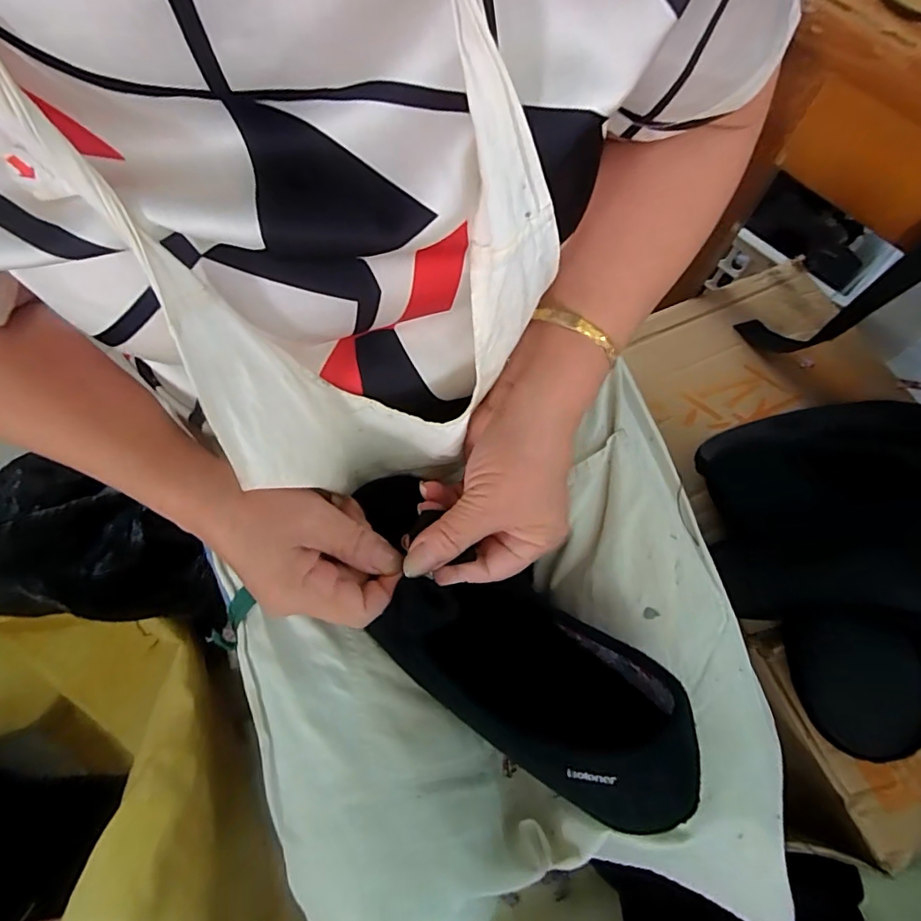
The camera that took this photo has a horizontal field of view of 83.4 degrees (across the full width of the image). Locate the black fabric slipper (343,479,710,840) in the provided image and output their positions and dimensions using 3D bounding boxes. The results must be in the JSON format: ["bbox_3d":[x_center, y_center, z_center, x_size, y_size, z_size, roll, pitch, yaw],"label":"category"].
[{"bbox_3d":[0.021,0.104,0.296,0.250,0.069,0.086,37,75,16],"label":"black fabric slipper"}]

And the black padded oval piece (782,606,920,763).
[{"bbox_3d":[0.352,0.192,0.452,0.103,0.025,0.122,-16,81,27],"label":"black padded oval piece"}]

